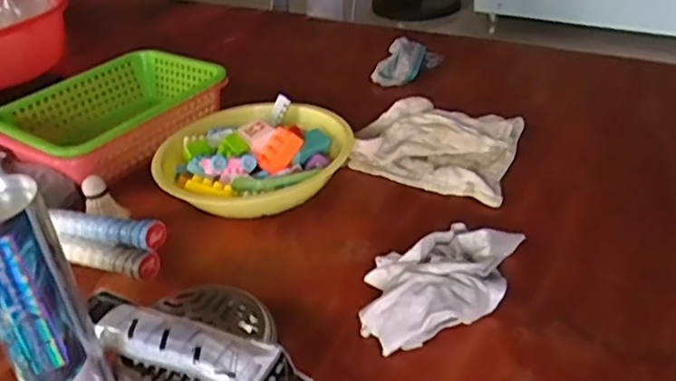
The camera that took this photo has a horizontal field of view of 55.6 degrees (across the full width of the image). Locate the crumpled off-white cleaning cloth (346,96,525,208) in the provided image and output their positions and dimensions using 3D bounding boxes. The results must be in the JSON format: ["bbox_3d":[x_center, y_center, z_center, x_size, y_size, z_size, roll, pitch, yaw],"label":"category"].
[{"bbox_3d":[0.132,-0.067,0.879,0.228,0.029,0.192,12,38,25],"label":"crumpled off-white cleaning cloth"}]

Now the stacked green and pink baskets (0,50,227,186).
[{"bbox_3d":[-0.336,-0.096,0.970,0.211,0.112,0.291,18,41,32],"label":"stacked green and pink baskets"}]

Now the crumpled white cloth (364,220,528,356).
[{"bbox_3d":[0.114,0.085,0.640,0.206,0.048,0.104,-24,37,-24],"label":"crumpled white cloth"}]

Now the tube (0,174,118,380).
[{"bbox_3d":[-0.229,0.105,0.503,0.065,0.229,0.066,-19,35,-18],"label":"tube"}]

